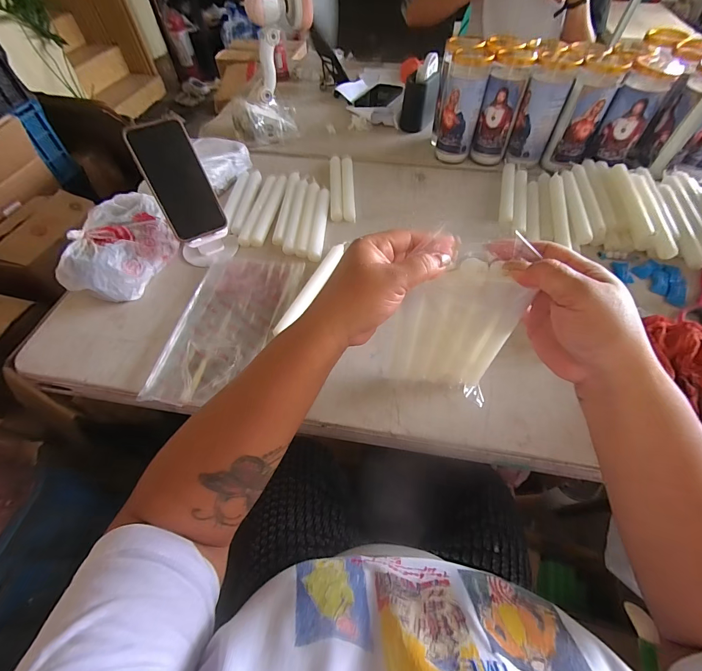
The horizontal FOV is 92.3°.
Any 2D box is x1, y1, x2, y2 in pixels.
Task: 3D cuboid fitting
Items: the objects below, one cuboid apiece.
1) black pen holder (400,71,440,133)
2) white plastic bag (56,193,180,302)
[{"bbox_3d":[0.161,-0.548,0.798,0.081,0.093,0.062,8,57,7],"label":"black pen holder"},{"bbox_3d":[-0.360,-0.134,0.528,0.104,0.077,0.170,12,57,10],"label":"white plastic bag"}]

